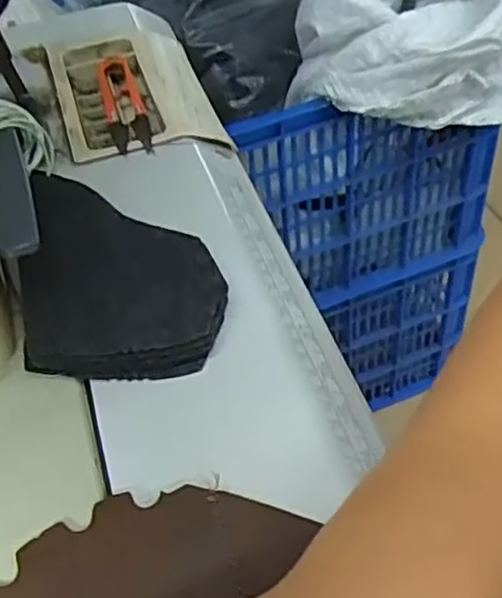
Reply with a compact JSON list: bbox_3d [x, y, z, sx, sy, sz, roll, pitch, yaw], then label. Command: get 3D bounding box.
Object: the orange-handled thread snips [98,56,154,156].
[{"bbox_3d":[-0.087,-0.130,0.506,0.026,0.022,0.112,-13,48,-6],"label":"orange-handled thread snips"}]

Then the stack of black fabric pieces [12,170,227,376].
[{"bbox_3d":[-0.070,-0.018,0.379,0.095,0.024,0.136,-14,48,-6],"label":"stack of black fabric pieces"}]

